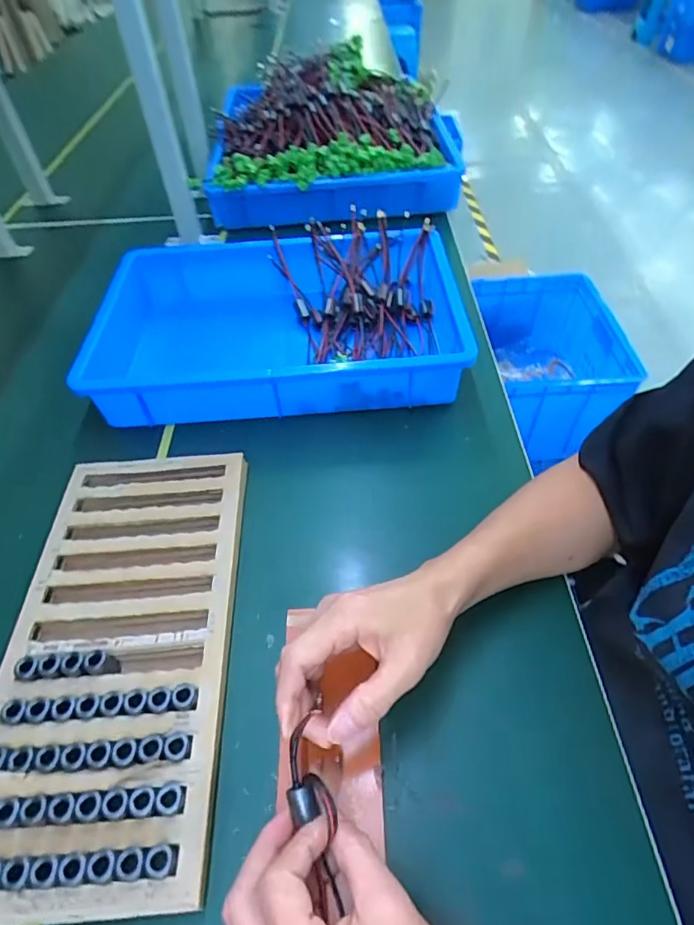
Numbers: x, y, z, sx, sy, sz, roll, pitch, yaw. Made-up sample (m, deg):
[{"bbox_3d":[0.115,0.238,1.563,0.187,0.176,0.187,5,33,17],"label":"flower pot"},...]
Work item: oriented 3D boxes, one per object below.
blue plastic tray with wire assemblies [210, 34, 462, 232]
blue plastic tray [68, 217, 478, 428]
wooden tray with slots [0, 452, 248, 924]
[{"bbox_3d":[-0.023,-0.568,0.894,0.399,0.179,0.333,-1,49,2],"label":"blue plastic tray with wire assemblies"},{"bbox_3d":[-0.079,-0.182,0.640,0.403,0.077,0.277,-4,49,-1],"label":"blue plastic tray"},{"bbox_3d":[-0.184,0.142,0.427,0.175,0.033,0.354,-3,49,0],"label":"wooden tray with slots"}]

